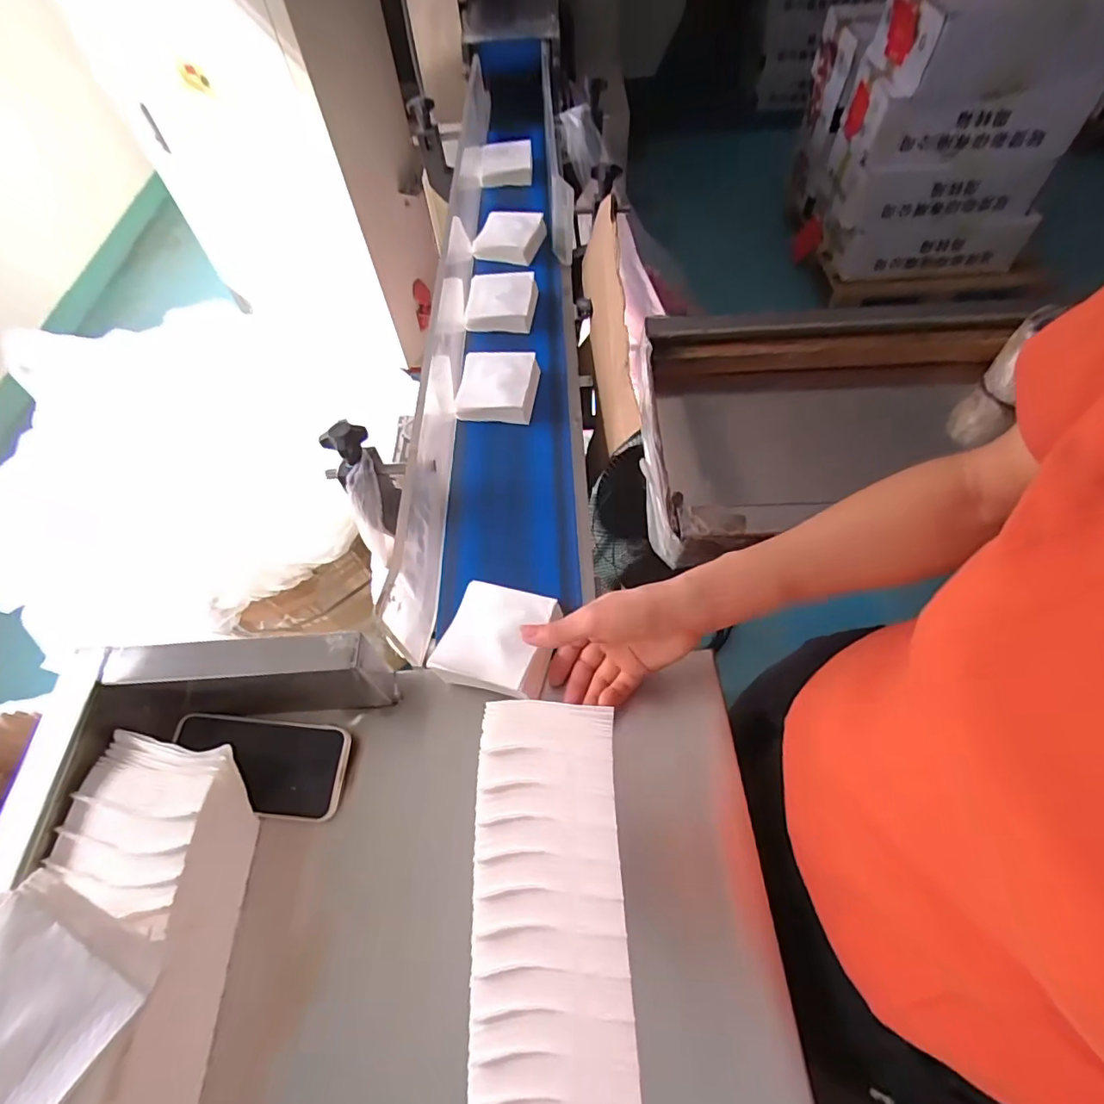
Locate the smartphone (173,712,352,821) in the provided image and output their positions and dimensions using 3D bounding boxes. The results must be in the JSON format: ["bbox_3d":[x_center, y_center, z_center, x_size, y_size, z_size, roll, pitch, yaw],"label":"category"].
[{"bbox_3d":[-0.247,0.178,0.459,0.145,0.011,0.073,7,64,1],"label":"smartphone"}]

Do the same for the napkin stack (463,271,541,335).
[{"bbox_3d":[-0.071,-0.358,0.774,0.092,0.030,0.105,2,59,5],"label":"napkin stack"}]

